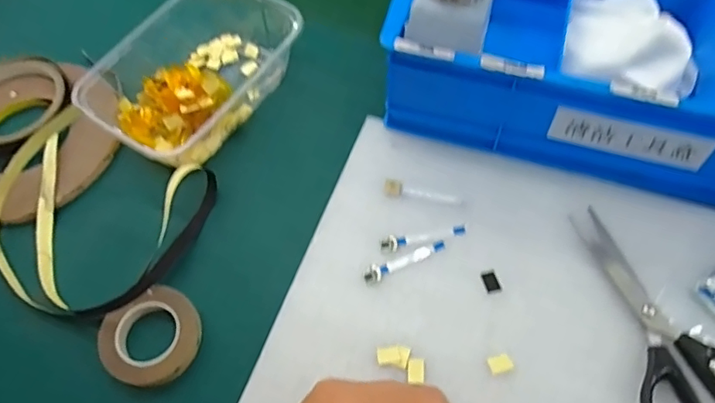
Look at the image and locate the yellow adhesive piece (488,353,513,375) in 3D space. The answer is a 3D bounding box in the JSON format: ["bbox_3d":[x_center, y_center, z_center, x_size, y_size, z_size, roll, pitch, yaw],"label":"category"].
[{"bbox_3d":[0.087,0.098,0.332,0.014,0.004,0.010,-16,60,-6],"label":"yellow adhesive piece"}]

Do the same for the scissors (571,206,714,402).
[{"bbox_3d":[0.189,0.074,0.335,0.072,0.005,0.157,-14,60,-5],"label":"scissors"}]

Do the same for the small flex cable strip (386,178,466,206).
[{"bbox_3d":[0.048,-0.006,0.393,0.058,0.004,0.013,11,61,9],"label":"small flex cable strip"}]

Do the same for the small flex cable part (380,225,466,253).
[{"bbox_3d":[0.045,0.024,0.377,0.060,0.004,0.010,-13,60,-5],"label":"small flex cable part"}]

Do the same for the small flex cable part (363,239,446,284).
[{"bbox_3d":[0.032,0.040,0.370,0.060,0.004,0.011,-22,61,-10],"label":"small flex cable part"}]

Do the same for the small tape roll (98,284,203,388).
[{"bbox_3d":[-0.132,0.090,0.353,0.061,0.013,0.057,-1,60,2],"label":"small tape roll"}]

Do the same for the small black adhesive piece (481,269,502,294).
[{"bbox_3d":[0.088,0.052,0.358,0.010,0.004,0.016,-14,60,-5],"label":"small black adhesive piece"}]

